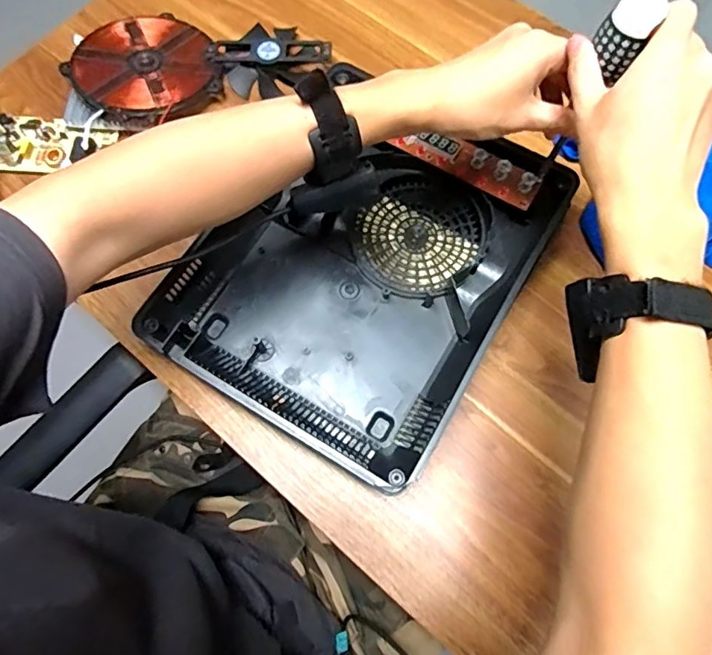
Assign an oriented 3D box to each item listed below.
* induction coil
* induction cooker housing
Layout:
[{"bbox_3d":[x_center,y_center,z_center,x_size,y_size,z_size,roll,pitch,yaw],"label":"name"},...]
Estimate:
[{"bbox_3d":[-0.237,-0.288,0.588,0.151,0.015,0.142,0,72,1],"label":"induction coil"},{"bbox_3d":[0.004,-0.058,0.489,0.270,0.048,0.329,31,75,10],"label":"induction cooker housing"}]

